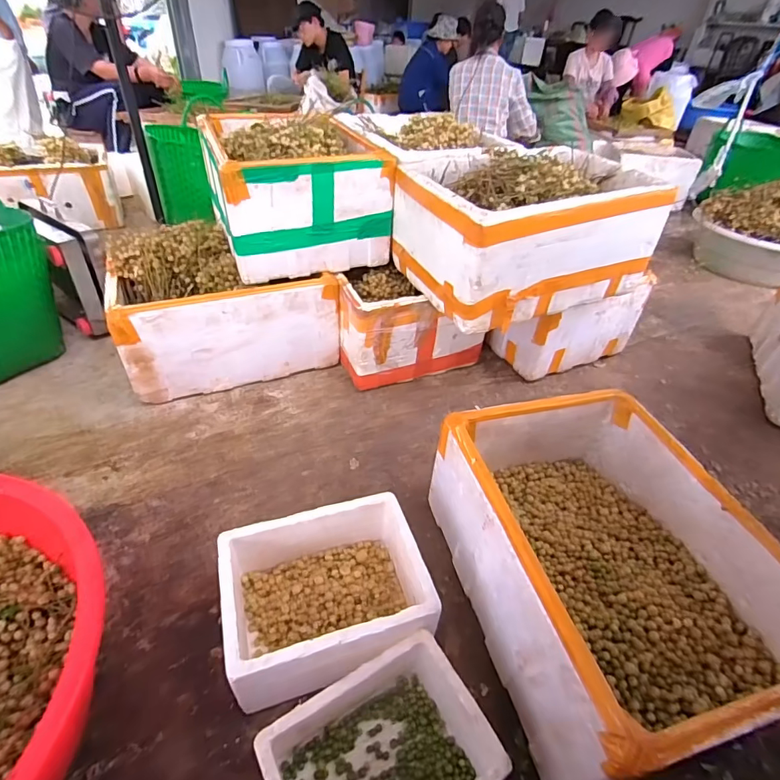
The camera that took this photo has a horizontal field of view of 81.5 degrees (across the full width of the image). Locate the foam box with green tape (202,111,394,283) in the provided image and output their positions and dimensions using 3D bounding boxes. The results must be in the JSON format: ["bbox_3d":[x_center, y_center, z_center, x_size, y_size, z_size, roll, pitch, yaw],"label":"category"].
[{"bbox_3d":[-0.282,-0.581,1.331,0.420,0.337,0.485,-13,42,-20],"label":"foam box with green tape"}]

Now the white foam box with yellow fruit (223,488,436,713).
[{"bbox_3d":[-0.115,0.366,0.814,0.330,0.161,0.257,-11,42,-18],"label":"white foam box with yellow fruit"}]

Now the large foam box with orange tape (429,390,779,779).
[{"bbox_3d":[0.381,0.297,0.817,0.424,0.245,0.560,-8,41,-14],"label":"large foam box with orange tape"}]

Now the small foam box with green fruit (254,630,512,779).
[{"bbox_3d":[-0.010,0.530,0.648,0.283,0.125,0.208,-19,45,-26],"label":"small foam box with green fruit"}]

